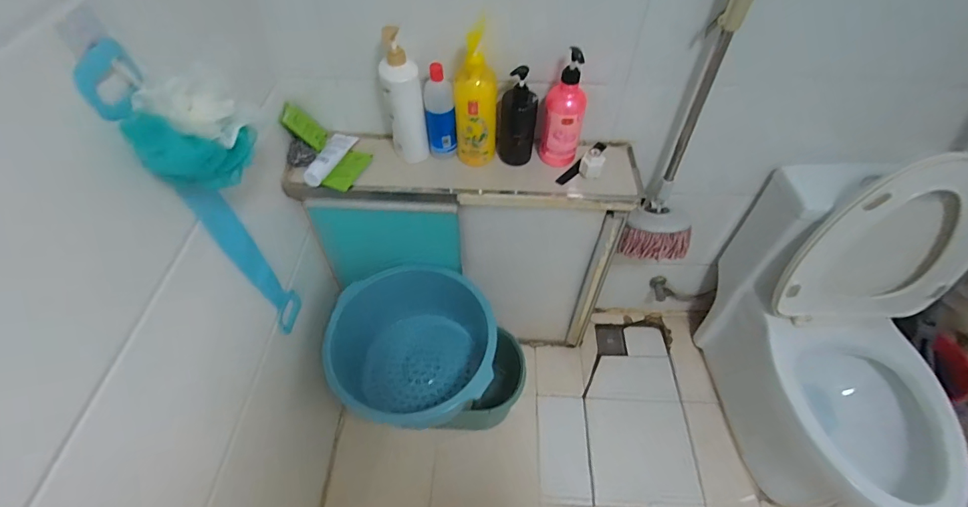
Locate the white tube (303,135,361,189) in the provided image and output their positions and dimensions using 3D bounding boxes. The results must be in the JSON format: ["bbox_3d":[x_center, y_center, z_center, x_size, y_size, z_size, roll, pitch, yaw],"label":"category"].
[{"bbox_3d":[-0.332,-0.208,0.941,0.053,0.028,0.161,14,54,11],"label":"white tube"}]

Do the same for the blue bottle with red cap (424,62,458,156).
[{"bbox_3d":[-0.087,-0.275,0.888,0.056,0.209,0.051,-10,53,-7],"label":"blue bottle with red cap"}]

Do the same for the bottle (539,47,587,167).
[{"bbox_3d":[0.159,-0.272,0.858,0.077,0.244,0.067,10,53,8],"label":"bottle"}]

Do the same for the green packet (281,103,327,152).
[{"bbox_3d":[-0.386,-0.271,0.943,0.008,0.114,0.055,11,71,33],"label":"green packet"}]

